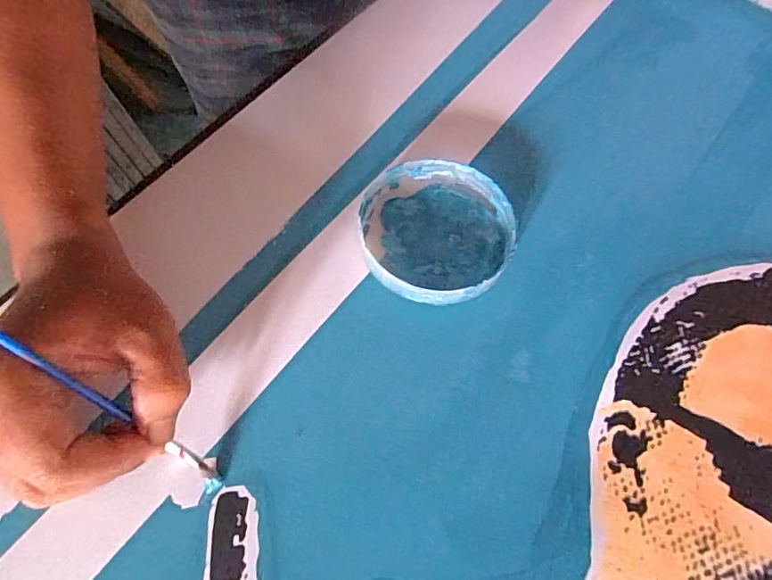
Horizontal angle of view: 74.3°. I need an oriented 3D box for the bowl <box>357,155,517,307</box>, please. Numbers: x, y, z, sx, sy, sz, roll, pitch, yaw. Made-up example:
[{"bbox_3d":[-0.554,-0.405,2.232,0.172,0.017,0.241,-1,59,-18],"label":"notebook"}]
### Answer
[{"bbox_3d":[0.029,-0.034,0.296,0.086,0.017,0.089,1,62,-1],"label":"bowl"}]

